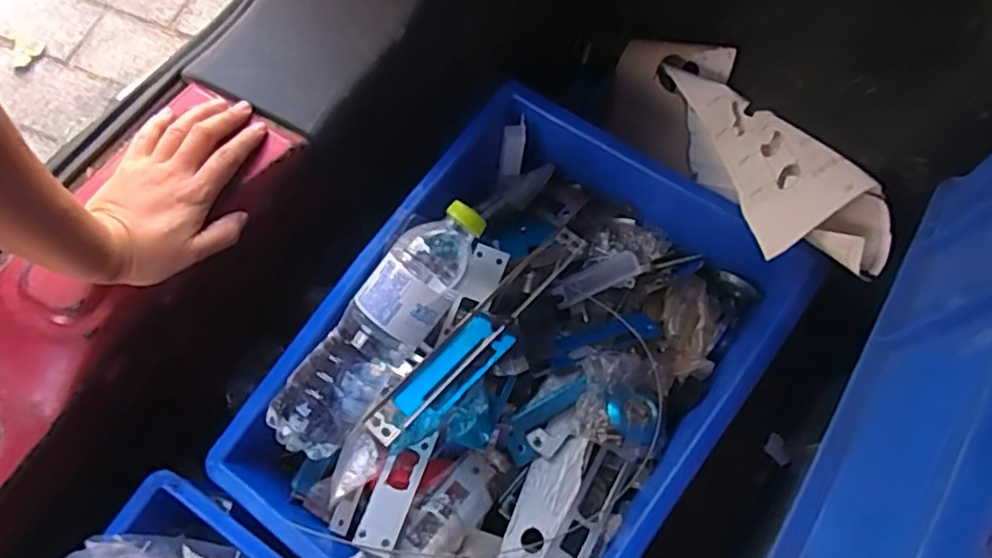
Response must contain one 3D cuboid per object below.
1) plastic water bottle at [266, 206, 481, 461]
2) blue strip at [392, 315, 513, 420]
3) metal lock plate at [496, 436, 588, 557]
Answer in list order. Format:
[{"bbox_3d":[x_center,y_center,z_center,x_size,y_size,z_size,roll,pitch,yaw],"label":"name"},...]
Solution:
[{"bbox_3d":[-0.091,0.037,0.511,0.070,0.063,0.232,40,96,15],"label":"plastic water bottle"},{"bbox_3d":[-0.035,0.074,0.522,0.039,0.008,0.103,42,76,15],"label":"blue strip"},{"bbox_3d":[0.033,0.180,0.498,0.038,0.006,0.130,27,60,11],"label":"metal lock plate"}]

